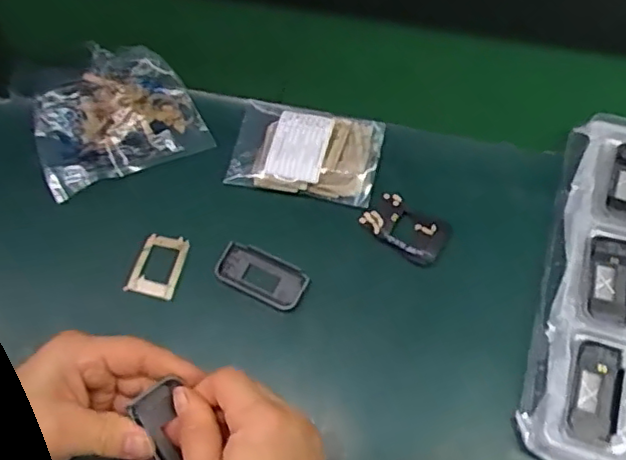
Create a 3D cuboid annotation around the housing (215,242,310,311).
[{"bbox_3d":[-0.043,0.039,0.539,0.079,0.012,0.040,24,66,13],"label":"housing"}]

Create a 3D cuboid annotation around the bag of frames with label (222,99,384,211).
[{"bbox_3d":[-0.006,-0.074,0.579,0.131,0.024,0.083,13,65,8],"label":"bag of frames with label"}]

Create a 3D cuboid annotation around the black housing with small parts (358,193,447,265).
[{"bbox_3d":[0.080,-0.002,0.545,0.072,0.017,0.041,32,68,16],"label":"black housing with small parts"}]

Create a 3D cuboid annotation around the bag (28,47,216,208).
[{"bbox_3d":[-0.194,-0.115,0.598,0.156,0.035,0.133,-24,65,-10],"label":"bag"}]

